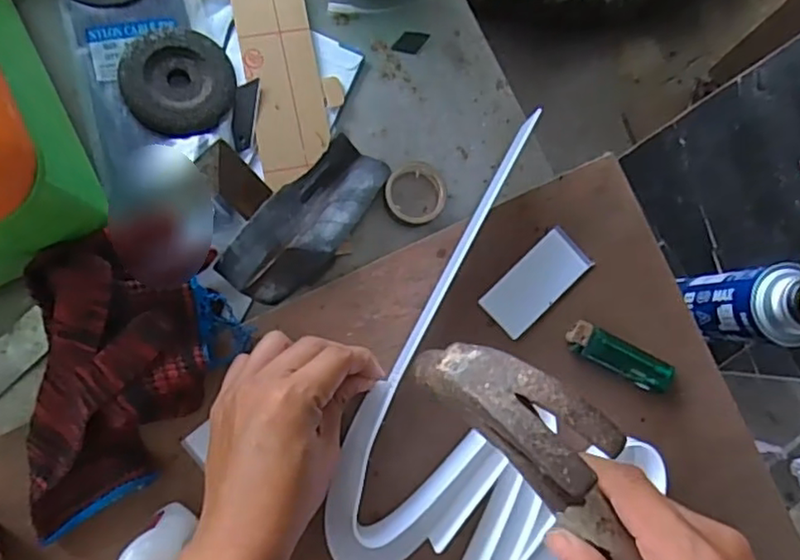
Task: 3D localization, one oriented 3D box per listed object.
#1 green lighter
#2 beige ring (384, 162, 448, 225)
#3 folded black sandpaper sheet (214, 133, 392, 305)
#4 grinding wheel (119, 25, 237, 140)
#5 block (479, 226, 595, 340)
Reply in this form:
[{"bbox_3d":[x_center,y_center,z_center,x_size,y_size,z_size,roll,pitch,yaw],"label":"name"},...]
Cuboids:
[{"bbox_3d":[0.159,0.056,0.459,0.082,0.010,0.025,28,84,-6],"label":"green lighter"},{"bbox_3d":[0.012,-0.062,0.459,0.047,0.017,0.045,0,88,-8],"label":"beige ring"},{"bbox_3d":[-0.063,-0.040,0.443,0.056,0.030,0.130,42,83,-4],"label":"folded black sandpaper sheet"},{"bbox_3d":[-0.155,-0.140,0.446,0.074,0.016,0.075,0,88,-8],"label":"grinding wheel"},{"bbox_3d":[0.099,0.002,0.461,0.082,0.007,0.039,-43,94,-7],"label":"block"}]

